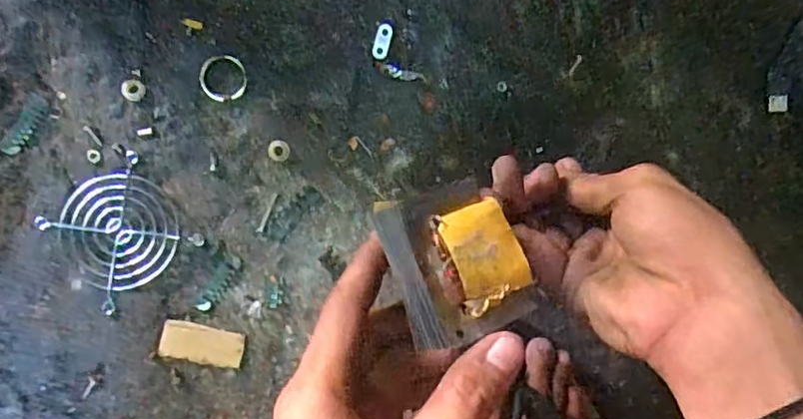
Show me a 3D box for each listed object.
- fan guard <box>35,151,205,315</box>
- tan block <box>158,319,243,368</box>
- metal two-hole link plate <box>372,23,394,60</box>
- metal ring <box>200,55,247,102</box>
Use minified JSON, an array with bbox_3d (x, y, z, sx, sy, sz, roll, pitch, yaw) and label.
[{"bbox_3d":[-0.184,0.014,0.403,0.073,0.009,0.075,-39,93,-8],"label":"fan guard"},{"bbox_3d":[-0.131,0.089,0.406,0.052,0.004,0.024,14,86,-8],"label":"tan block"},{"bbox_3d":[-0.013,-0.117,0.431,0.011,0.006,0.024,15,86,-8],"label":"metal two-hole link plate"},{"bbox_3d":[-0.122,-0.090,0.423,0.031,0.004,0.032,0,88,-8],"label":"metal ring"}]

